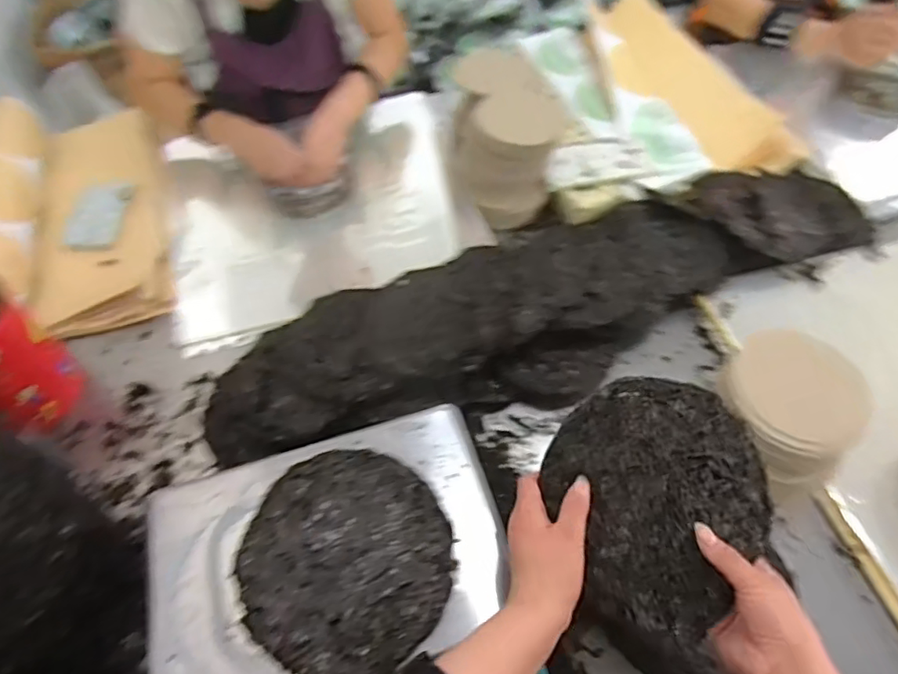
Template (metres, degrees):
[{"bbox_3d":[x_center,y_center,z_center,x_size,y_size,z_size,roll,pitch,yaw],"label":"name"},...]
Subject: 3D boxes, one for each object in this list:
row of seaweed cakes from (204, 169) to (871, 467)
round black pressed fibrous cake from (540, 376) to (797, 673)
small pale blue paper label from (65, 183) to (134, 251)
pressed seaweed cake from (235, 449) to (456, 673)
[{"bbox_3d":[0.178,-0.075,0.845,1.078,0.086,0.272,-19,58,-10],"label":"row of seaweed cakes"},{"bbox_3d":[0.180,0.138,0.474,0.181,0.041,0.206,-15,57,-8],"label":"round black pressed fibrous cake"},{"bbox_3d":[-0.576,-0.199,0.945,0.068,0.010,0.143,14,58,-22],"label":"small pale blue paper label"},{"bbox_3d":[-0.094,0.204,0.532,0.191,0.024,0.184,29,62,20],"label":"pressed seaweed cake"}]

